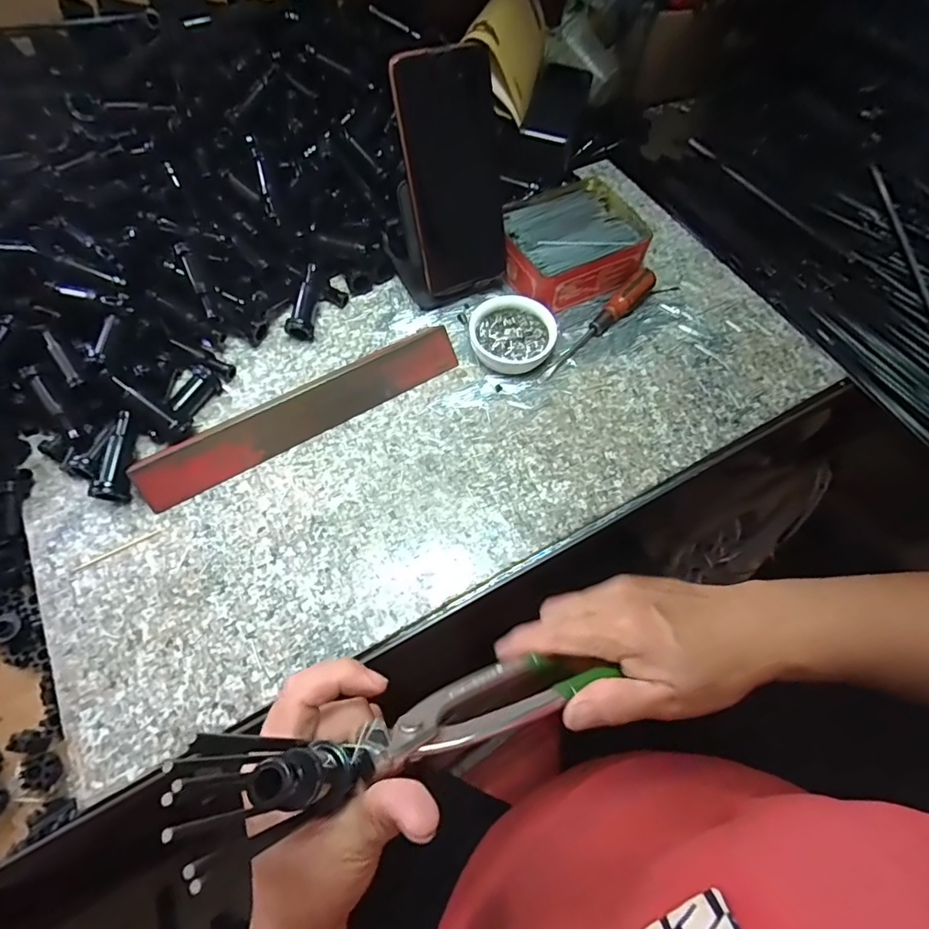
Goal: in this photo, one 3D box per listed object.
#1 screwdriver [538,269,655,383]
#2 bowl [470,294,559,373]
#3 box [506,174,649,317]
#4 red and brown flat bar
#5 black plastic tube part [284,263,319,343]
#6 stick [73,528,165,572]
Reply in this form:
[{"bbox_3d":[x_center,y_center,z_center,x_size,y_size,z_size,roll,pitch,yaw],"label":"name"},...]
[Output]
[{"bbox_3d":[0.116,-0.126,0.445,0.147,0.026,0.019,-38,70,-19],"label":"screwdriver"},{"bbox_3d":[0.041,-0.110,0.436,0.071,0.025,0.069,1,62,-1],"label":"bowl"},{"bbox_3d":[0.097,-0.205,0.475,0.126,0.045,0.106,-26,66,-15],"label":"box"},{"bbox_3d":[-0.121,-0.042,0.395,0.255,0.005,0.039,-29,109,-16],"label":"red and brown flat bar"},{"bbox_3d":[-0.139,-0.142,0.443,0.020,0.026,0.067,6,74,1],"label":"black plastic tube part"},{"bbox_3d":[-0.242,0.058,0.354,0.061,0.004,0.004,-27,66,-15],"label":"stick"}]

